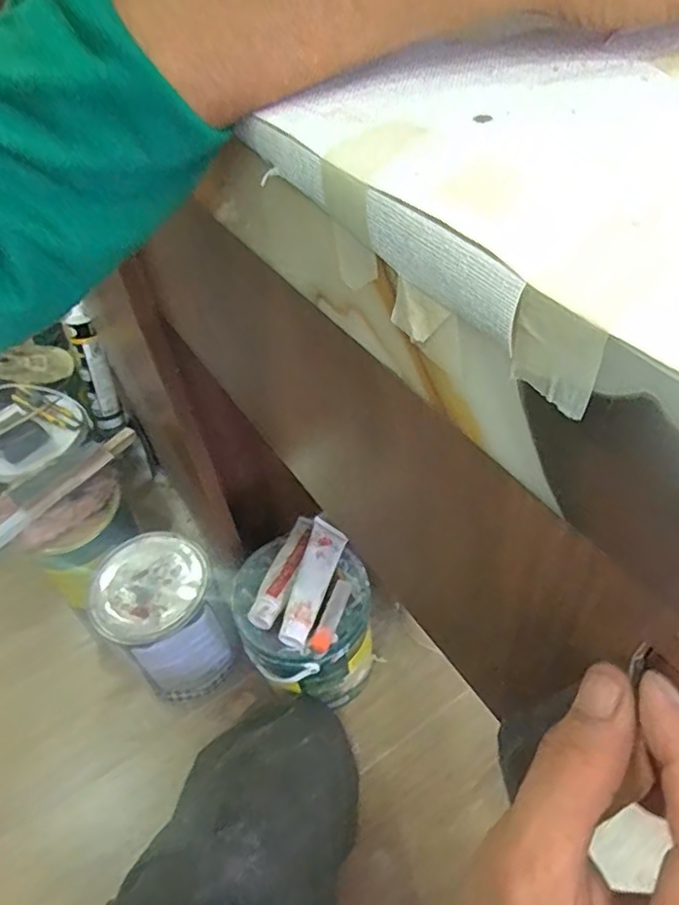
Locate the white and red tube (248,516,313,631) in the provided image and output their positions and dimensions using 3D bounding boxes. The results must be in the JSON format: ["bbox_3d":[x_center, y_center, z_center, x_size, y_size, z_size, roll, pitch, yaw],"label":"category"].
[{"bbox_3d":[-0.068,0.147,0.778,0.035,0.025,0.158,12,51,17],"label":"white and red tube"}]

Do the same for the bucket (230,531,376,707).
[{"bbox_3d":[-0.047,0.247,0.834,0.170,0.208,0.149,9,50,15],"label":"bucket"}]

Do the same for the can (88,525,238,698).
[{"bbox_3d":[-0.241,0.224,0.864,0.152,0.175,0.161,-34,53,-21],"label":"can"}]

